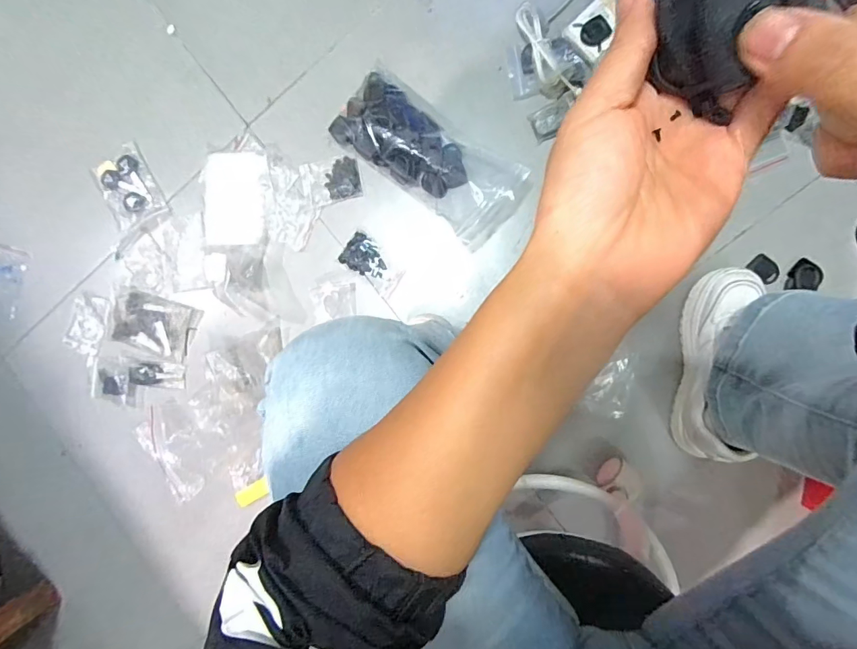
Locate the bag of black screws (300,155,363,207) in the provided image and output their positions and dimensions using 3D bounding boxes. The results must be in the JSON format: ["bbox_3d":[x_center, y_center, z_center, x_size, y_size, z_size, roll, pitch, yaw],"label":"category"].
[{"bbox_3d":[-0.150,-0.221,0.677,0.092,0.005,0.068,-10,89,6],"label":"bag of black screws"}]

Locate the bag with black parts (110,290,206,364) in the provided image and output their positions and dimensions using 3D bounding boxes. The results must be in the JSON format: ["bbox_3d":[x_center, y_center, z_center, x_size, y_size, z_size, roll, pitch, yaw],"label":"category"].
[{"bbox_3d":[-0.452,0.001,0.720,0.139,0.013,0.091,16,91,6],"label":"bag with black parts"}]

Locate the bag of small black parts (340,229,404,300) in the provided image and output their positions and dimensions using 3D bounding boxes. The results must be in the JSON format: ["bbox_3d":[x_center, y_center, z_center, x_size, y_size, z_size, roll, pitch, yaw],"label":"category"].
[{"bbox_3d":[-0.085,-0.093,0.677,0.099,0.011,0.057,40,94,5],"label":"bag of small black parts"}]

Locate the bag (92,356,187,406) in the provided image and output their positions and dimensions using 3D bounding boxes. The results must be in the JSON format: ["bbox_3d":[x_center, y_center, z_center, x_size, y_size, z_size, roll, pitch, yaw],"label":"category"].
[{"bbox_3d":[-0.485,0.095,0.726,0.159,0.023,0.079,4,90,6],"label":"bag"}]

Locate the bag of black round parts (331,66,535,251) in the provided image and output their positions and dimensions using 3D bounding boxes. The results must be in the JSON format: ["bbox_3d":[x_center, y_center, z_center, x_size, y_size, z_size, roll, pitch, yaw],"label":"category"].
[{"bbox_3d":[-0.001,-0.245,0.636,0.286,0.050,0.122,40,94,5],"label":"bag of black round parts"}]

